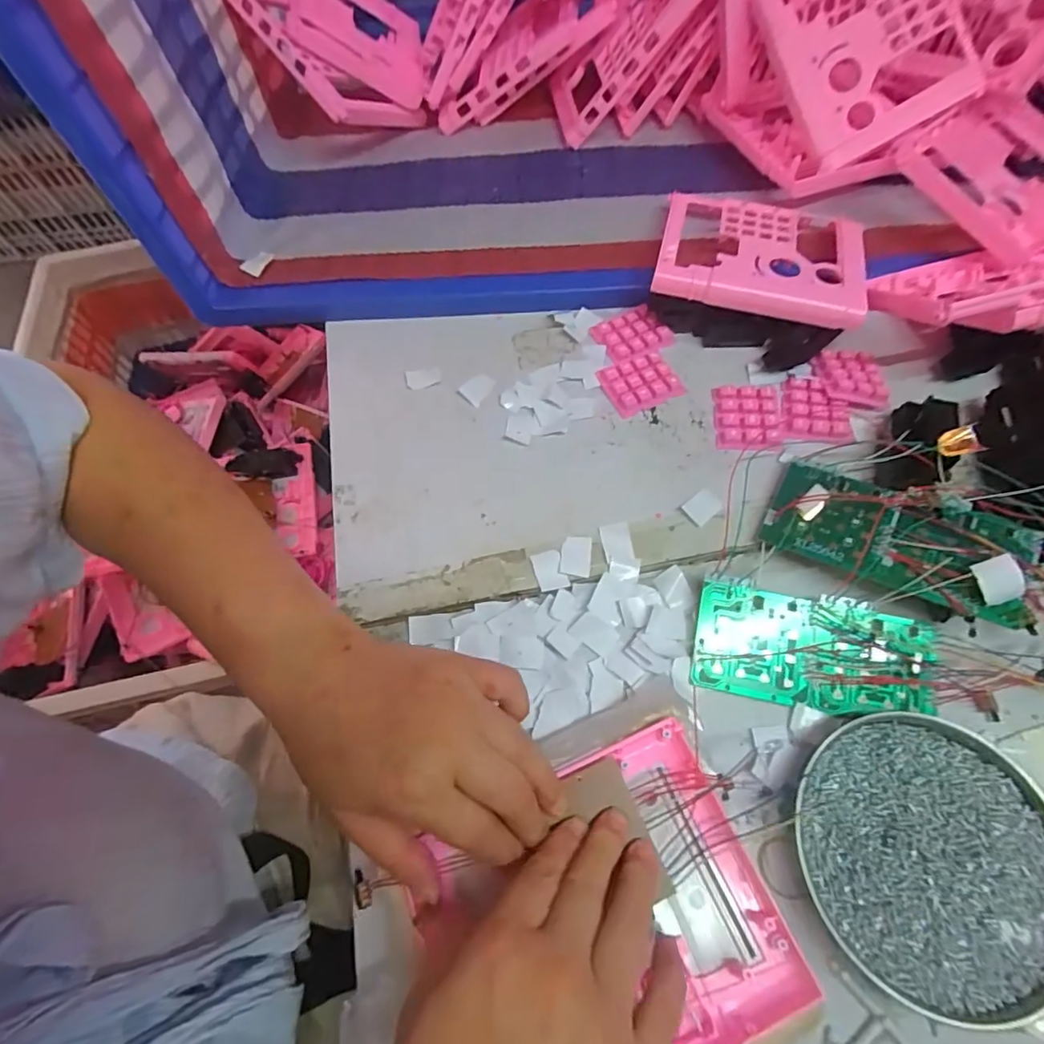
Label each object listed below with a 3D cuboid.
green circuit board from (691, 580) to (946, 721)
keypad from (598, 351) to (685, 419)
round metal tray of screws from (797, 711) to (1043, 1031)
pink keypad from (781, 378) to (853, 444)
[{"bbox_3d":[0.183,0.082,0.343,0.139,0.016,0.068,7,66,7],"label":"green circuit board"},{"bbox_3d":[0.095,-0.114,0.438,0.057,0.004,0.047,-24,66,-8],"label":"keypad"},{"bbox_3d":[0.219,0.176,0.289,0.127,0.019,0.134,-1,65,3],"label":"round metal tray of screws"},{"bbox_3d":[0.225,-0.085,0.416,0.048,0.007,0.056,7,65,6],"label":"pink keypad"}]

